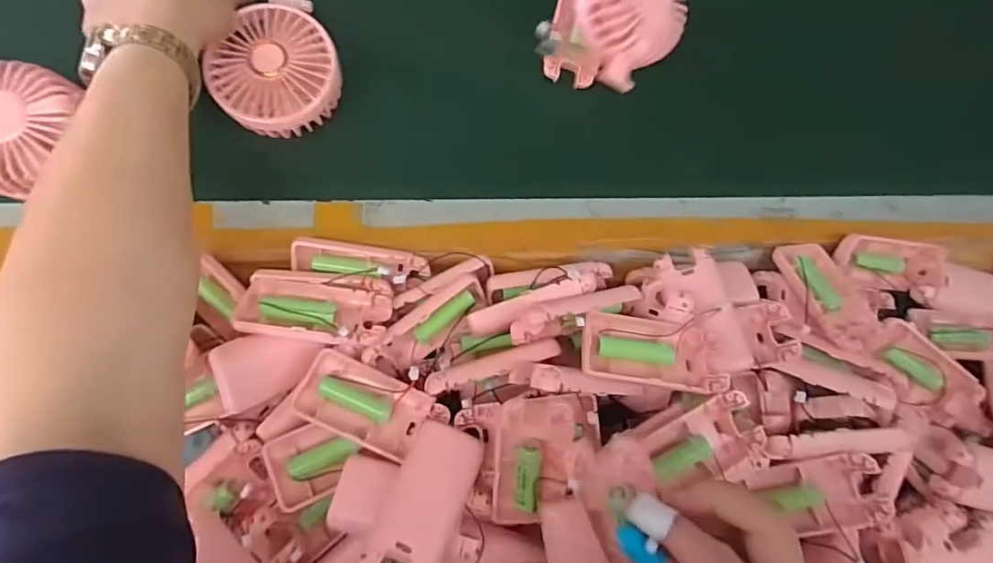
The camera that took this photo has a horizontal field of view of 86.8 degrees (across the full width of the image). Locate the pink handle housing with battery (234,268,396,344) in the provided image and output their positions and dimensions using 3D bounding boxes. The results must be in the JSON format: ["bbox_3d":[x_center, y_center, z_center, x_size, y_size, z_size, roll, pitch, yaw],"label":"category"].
[{"bbox_3d":[-0.120,0.019,0.350,0.095,0.012,0.056,4,46,-6],"label":"pink handle housing with battery"}]

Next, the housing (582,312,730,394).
[{"bbox_3d":[0.101,0.047,0.346,0.090,0.020,0.046,7,61,-2],"label":"housing"}]

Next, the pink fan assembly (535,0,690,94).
[{"bbox_3d":[0.093,-0.206,0.415,0.102,0.055,0.113,27,115,-3],"label":"pink fan assembly"}]

